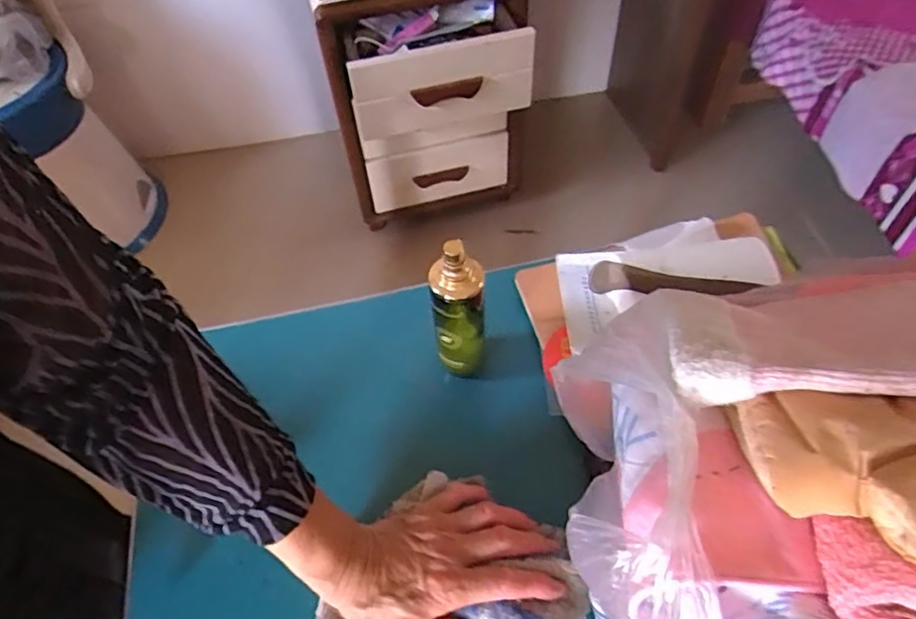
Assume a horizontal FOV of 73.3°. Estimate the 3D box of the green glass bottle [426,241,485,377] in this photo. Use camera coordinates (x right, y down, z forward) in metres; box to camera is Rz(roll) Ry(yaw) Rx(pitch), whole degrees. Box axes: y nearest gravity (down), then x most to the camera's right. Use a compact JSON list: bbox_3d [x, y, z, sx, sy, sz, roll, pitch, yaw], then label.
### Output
[{"bbox_3d":[0.001,0.007,0.523,0.042,0.164,0.045,-1,60,2],"label":"green glass bottle"}]

